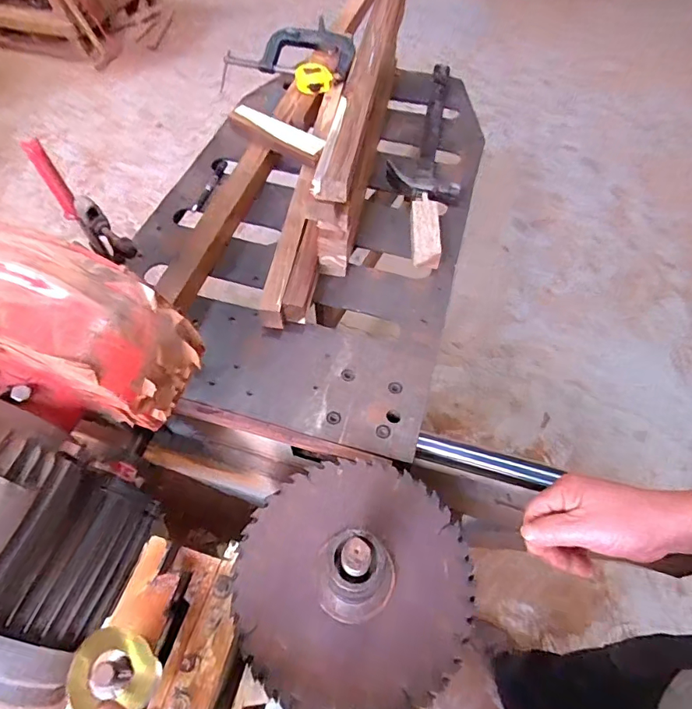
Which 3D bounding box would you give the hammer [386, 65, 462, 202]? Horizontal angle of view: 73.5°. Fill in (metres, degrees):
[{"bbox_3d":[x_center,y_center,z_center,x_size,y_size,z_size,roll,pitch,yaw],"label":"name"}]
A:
[{"bbox_3d":[0.147,-0.422,0.870,0.125,0.054,0.350,5,57,3],"label":"hammer"}]

